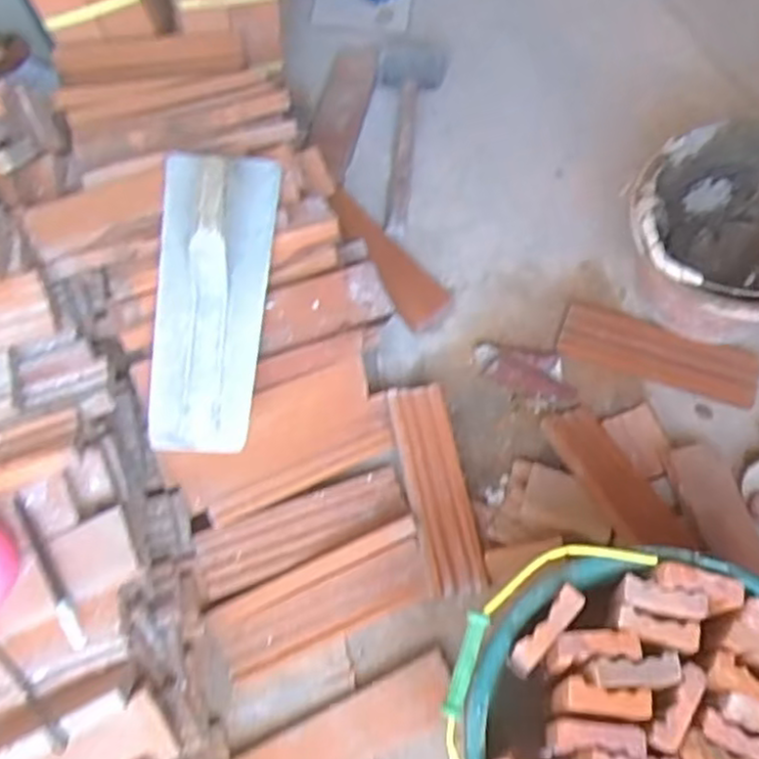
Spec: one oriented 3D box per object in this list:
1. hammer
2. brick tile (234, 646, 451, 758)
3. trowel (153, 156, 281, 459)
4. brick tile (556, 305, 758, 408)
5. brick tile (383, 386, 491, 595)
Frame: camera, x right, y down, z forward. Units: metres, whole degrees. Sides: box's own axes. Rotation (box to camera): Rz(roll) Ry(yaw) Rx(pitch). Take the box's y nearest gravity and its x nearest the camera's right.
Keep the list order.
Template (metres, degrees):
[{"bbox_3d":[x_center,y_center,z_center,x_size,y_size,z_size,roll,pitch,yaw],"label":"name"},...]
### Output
[{"bbox_3d":[0.032,-0.339,1.004,0.086,0.041,0.303,7,69,4],"label":"hammer"},{"bbox_3d":[-0.031,0.352,0.726,0.226,0.035,0.066,-26,70,-8],"label":"brick tile"},{"bbox_3d":[-0.158,-0.092,0.674,0.108,0.085,0.301,-1,68,1],"label":"trowel"},{"bbox_3d":[0.340,-0.030,0.892,0.235,0.018,0.070,16,70,8],"label":"brick tile"},{"bbox_3d":[0.060,0.117,0.805,0.065,0.031,0.227,-8,68,-11],"label":"brick tile"}]

